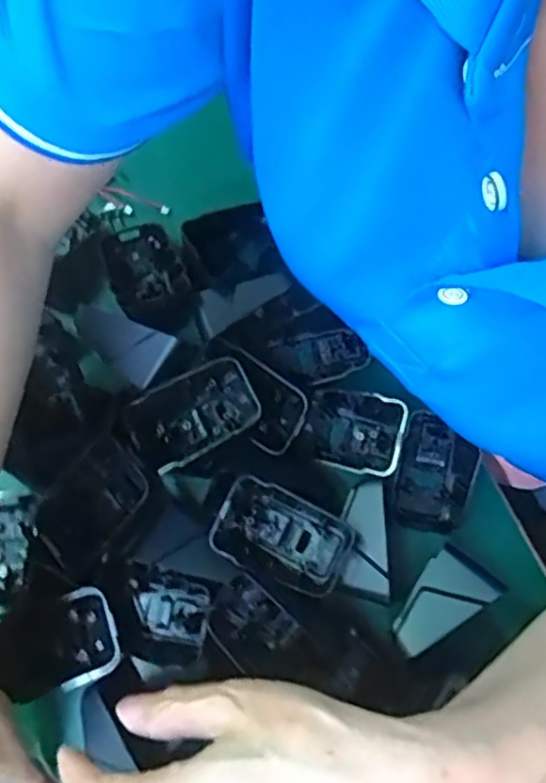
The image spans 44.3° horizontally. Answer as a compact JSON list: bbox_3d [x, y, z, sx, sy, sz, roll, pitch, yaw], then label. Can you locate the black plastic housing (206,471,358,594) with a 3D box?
[{"bbox_3d":[0.005,0.079,0.365,0.073,0.033,0.043,25,80,6],"label":"black plastic housing"}]

